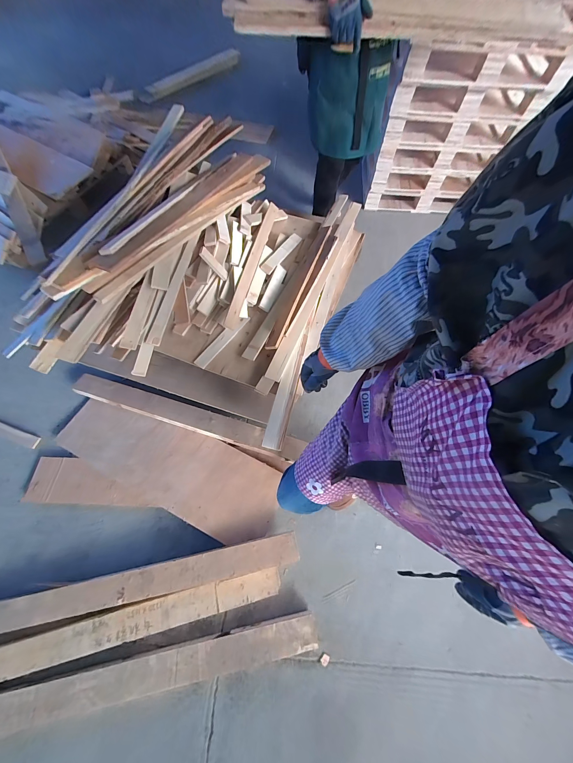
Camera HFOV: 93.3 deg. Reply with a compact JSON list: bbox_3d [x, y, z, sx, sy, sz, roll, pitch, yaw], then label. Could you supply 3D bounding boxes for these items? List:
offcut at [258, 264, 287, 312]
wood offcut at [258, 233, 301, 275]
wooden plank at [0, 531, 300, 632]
[{"bbox_3d":[-0.059,-0.436,1.247,0.047,0.035,0.256,20,68,3],"label":"offcut"},{"bbox_3d":[-0.021,-0.633,1.325,0.056,0.036,0.343,28,59,10],"label":"wood offcut"},{"bbox_3d":[-0.543,0.743,0.987,1.179,0.036,0.107,-13,70,-1],"label":"wooden plank"}]

